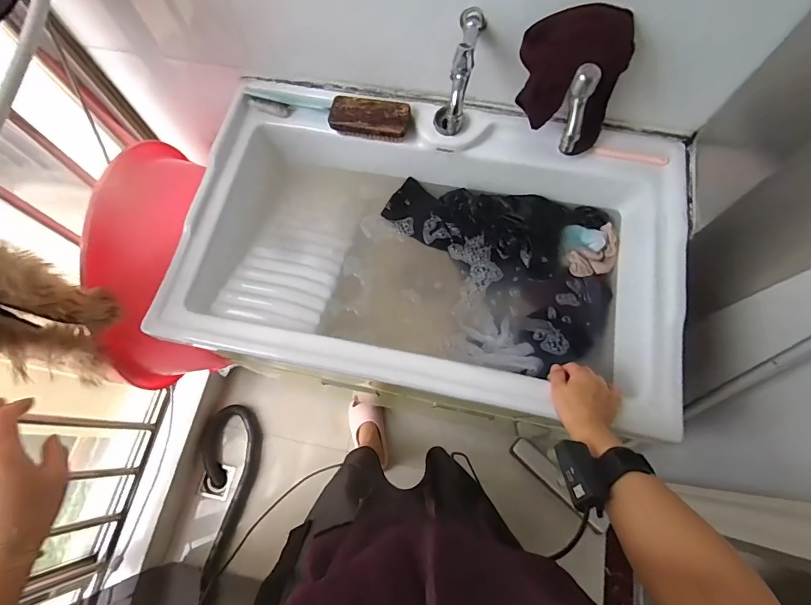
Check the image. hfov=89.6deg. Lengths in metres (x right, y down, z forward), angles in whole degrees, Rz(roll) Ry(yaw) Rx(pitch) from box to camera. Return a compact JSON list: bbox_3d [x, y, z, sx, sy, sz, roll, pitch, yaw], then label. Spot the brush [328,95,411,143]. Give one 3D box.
[{"bbox_3d":[-0.064,-0.331,0.730,0.142,0.040,0.067,12,71,5],"label":"brush"}]

